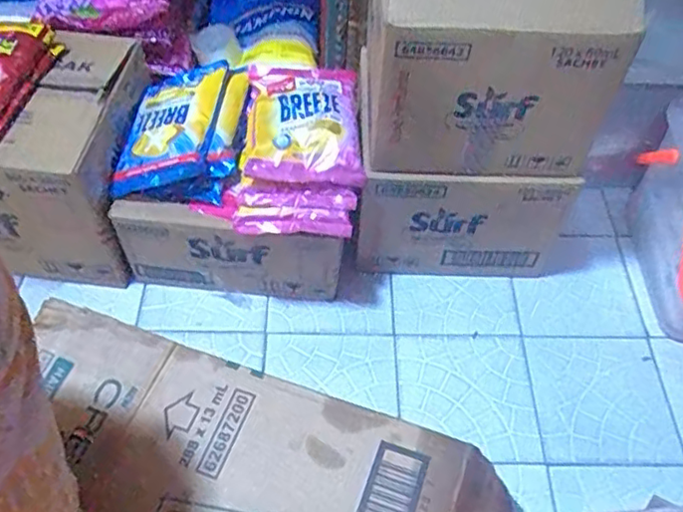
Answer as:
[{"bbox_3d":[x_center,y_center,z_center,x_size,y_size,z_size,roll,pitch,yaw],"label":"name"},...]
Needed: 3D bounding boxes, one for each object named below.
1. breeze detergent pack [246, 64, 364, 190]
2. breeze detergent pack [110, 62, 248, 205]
[{"bbox_3d":[-0.054,-0.196,0.898,0.156,0.039,0.216,-1,54,-2],"label":"breeze detergent pack"},{"bbox_3d":[-0.233,-0.199,0.945,0.161,0.070,0.238,4,54,1],"label":"breeze detergent pack"}]

